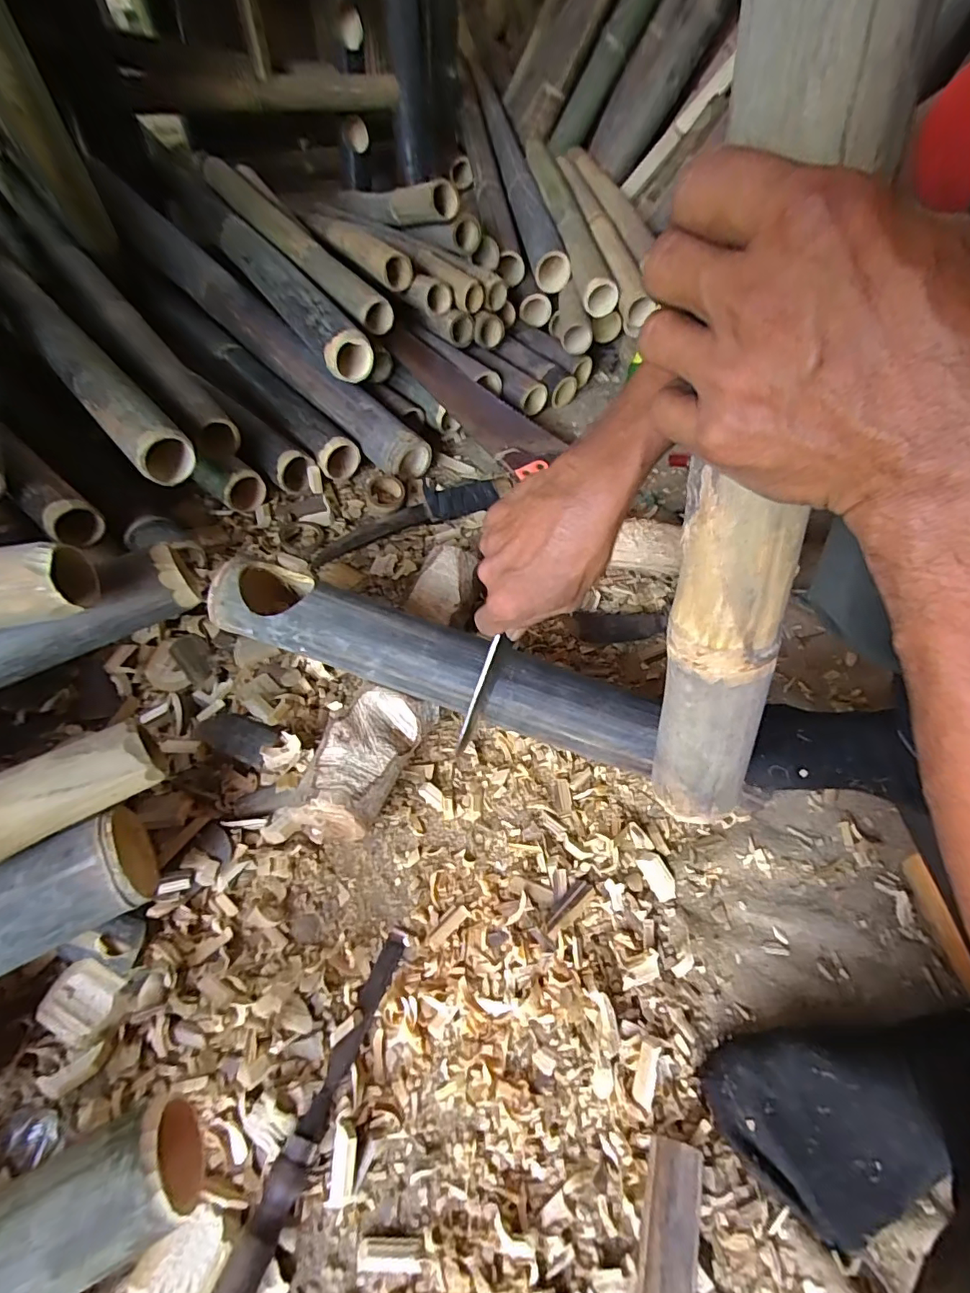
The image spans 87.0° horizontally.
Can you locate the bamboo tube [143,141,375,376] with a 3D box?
[{"bbox_3d":[-0.436,-0.730,0.921,0.073,0.060,0.916,-27,62,-20],"label":"bamboo tube"}]

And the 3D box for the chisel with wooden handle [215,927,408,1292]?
[{"bbox_3d":[-0.116,0.323,0.355,0.022,0.035,0.238,20,57,10],"label":"chisel with wooden handle"}]

